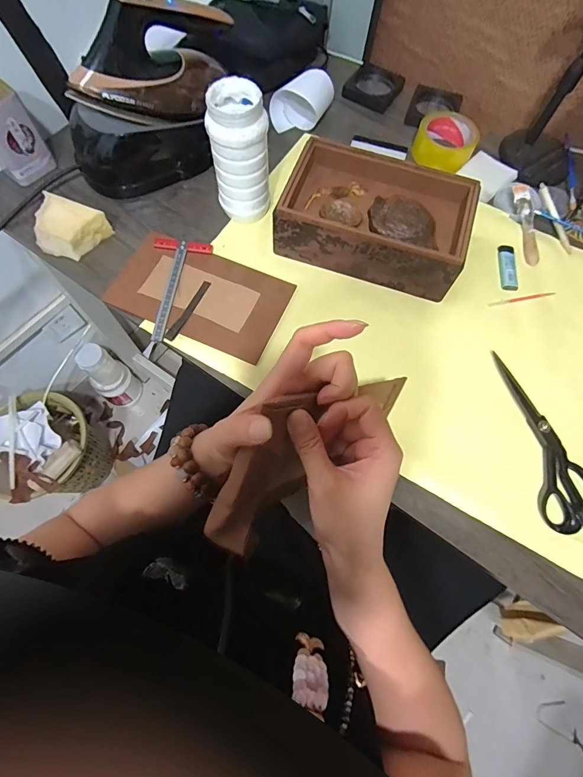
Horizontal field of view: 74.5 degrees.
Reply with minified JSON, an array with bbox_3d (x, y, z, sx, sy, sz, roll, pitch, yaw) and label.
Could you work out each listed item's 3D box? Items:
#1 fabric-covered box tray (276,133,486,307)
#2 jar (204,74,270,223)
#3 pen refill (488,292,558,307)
[{"bbox_3d":[0.121,-0.252,0.562,0.256,0.078,0.168,17,69,5],"label":"fabric-covered box tray"},{"bbox_3d":[-0.071,-0.322,0.534,0.074,0.164,0.072,1,69,-2],"label":"jar"},{"bbox_3d":[0.342,-0.133,0.567,0.108,0.004,0.007,-11,70,-6],"label":"pen refill"}]

